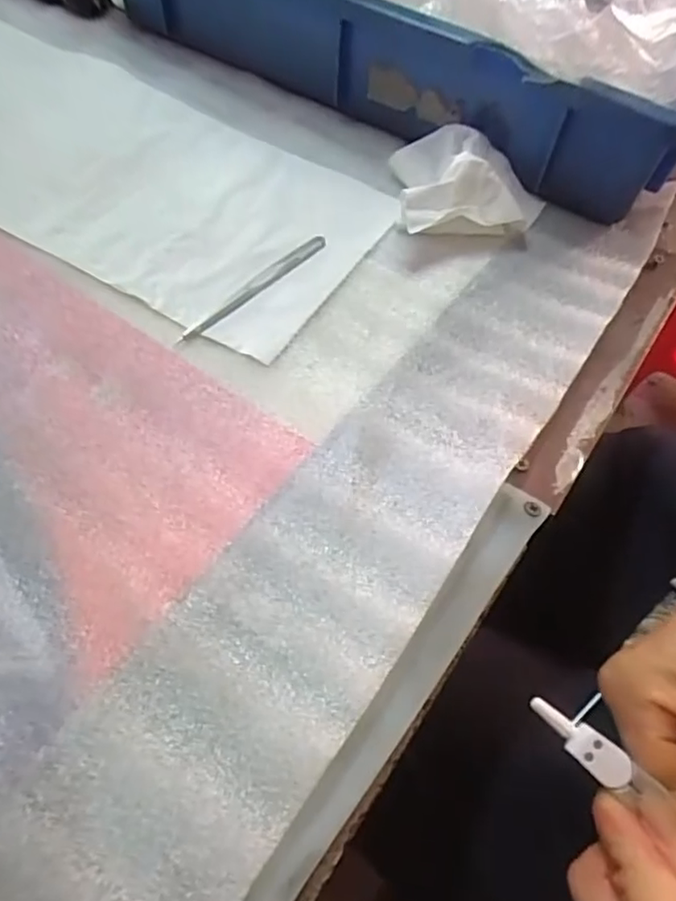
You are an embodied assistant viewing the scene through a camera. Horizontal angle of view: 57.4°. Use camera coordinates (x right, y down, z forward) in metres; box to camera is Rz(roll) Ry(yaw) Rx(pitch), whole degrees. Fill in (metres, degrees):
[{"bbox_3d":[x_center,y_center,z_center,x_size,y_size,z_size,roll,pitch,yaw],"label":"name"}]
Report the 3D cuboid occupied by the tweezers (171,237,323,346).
[{"bbox_3d":[-0.045,-0.088,0.334,0.010,0.004,0.107,36,63,20],"label":"tweezers"}]

